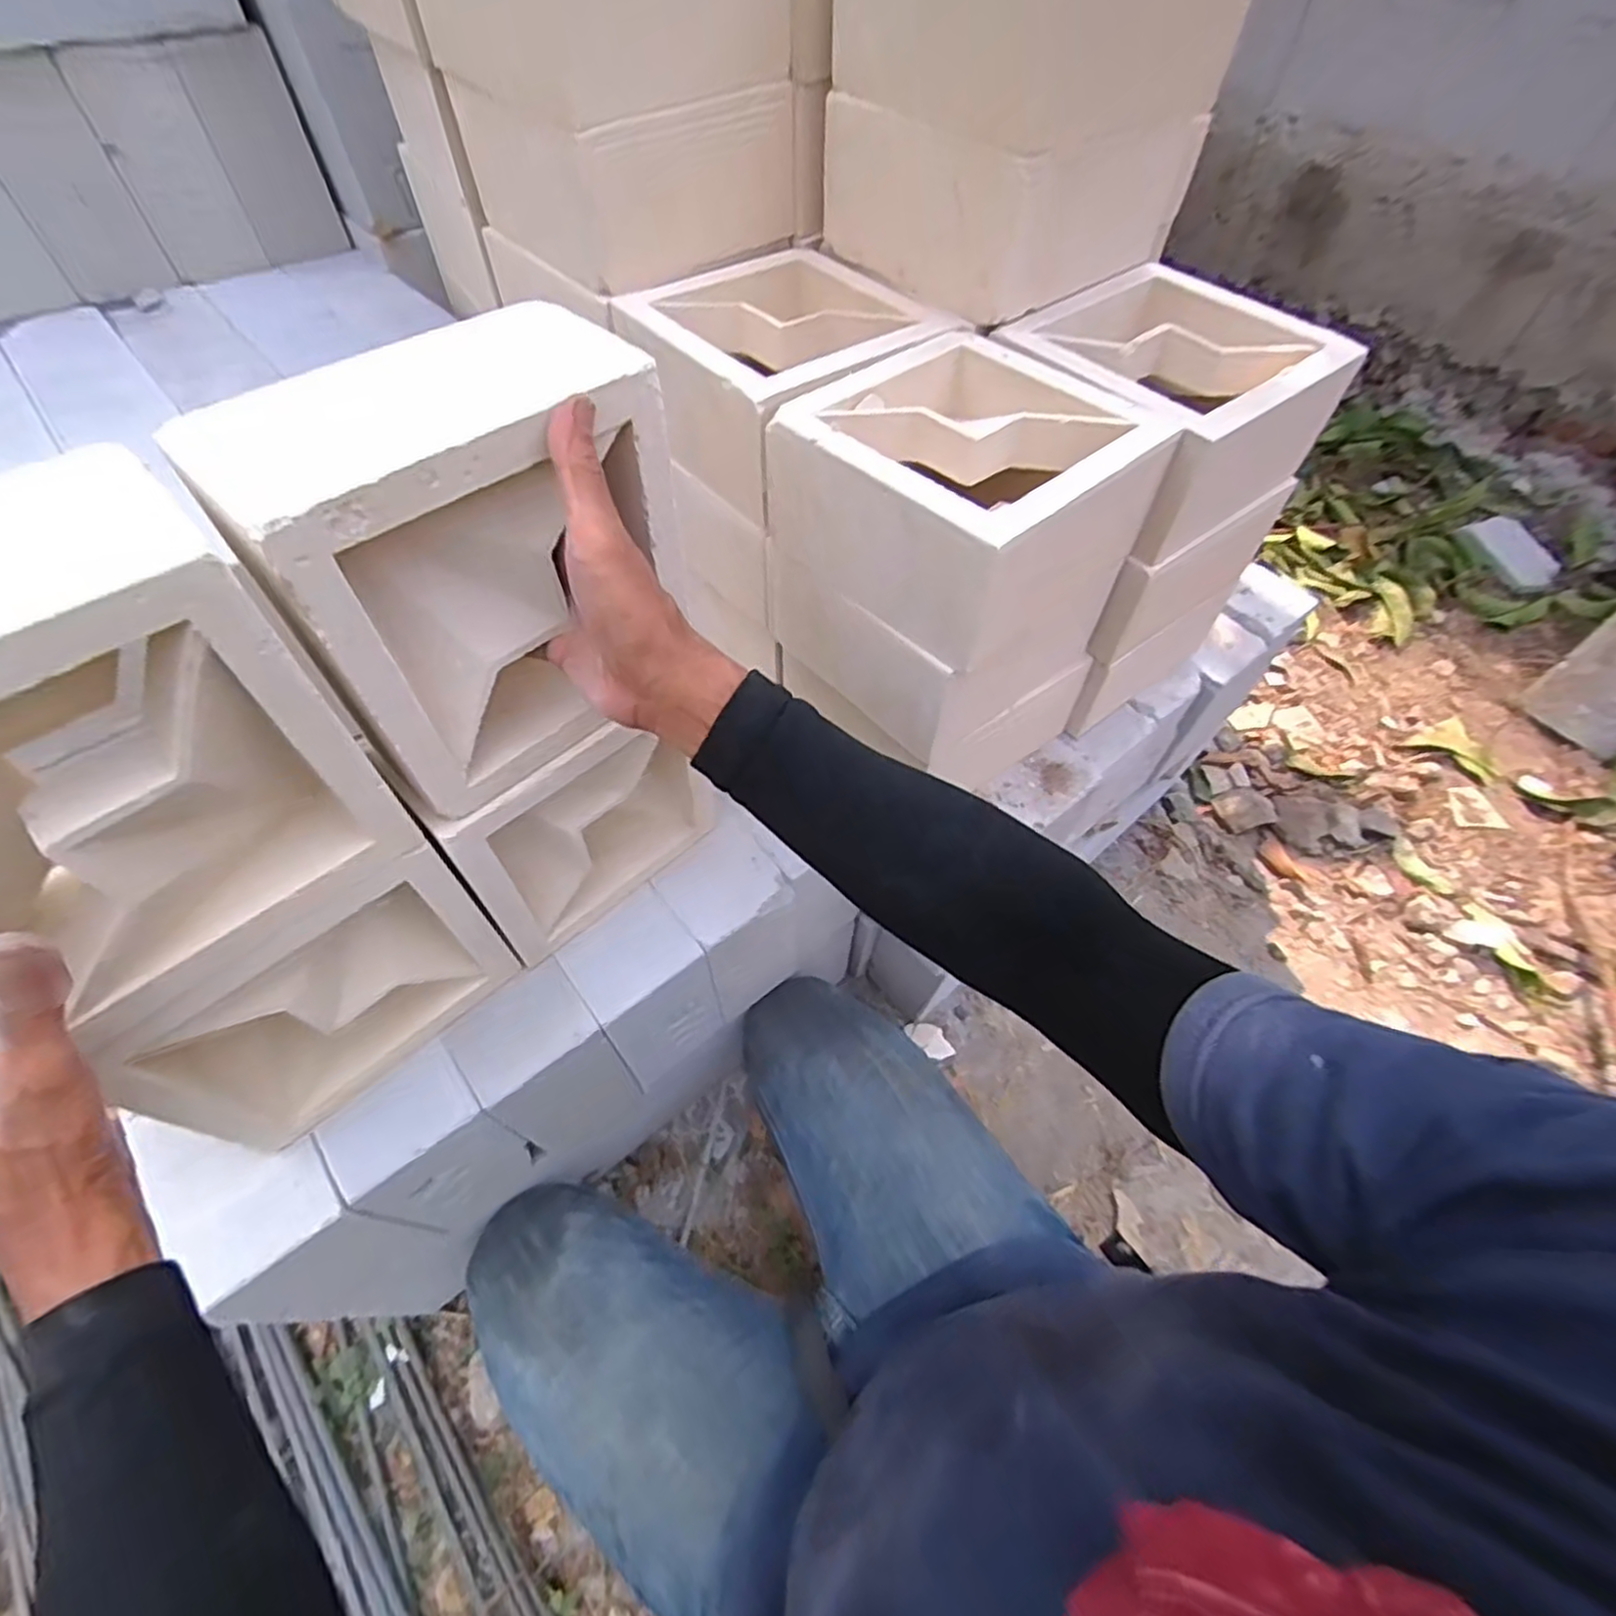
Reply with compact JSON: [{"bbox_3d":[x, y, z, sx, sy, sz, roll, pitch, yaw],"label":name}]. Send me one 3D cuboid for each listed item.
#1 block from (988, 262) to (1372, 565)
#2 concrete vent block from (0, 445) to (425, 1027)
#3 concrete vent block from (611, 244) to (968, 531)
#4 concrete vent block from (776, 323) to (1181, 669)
[{"bbox_3d":[0.274,-0.325,0.575,0.184,0.096,0.206,-32,62,-19],"label":"block"},{"bbox_3d":[-0.306,-0.007,0.313,0.085,0.193,0.182,38,64,22],"label":"concrete vent block"},{"bbox_3d":[-0.022,-0.353,0.592,0.195,0.117,0.200,-37,64,-22],"label":"concrete vent block"},{"bbox_3d":[0.106,-0.222,0.505,0.189,0.101,0.190,-38,64,-22],"label":"concrete vent block"}]

